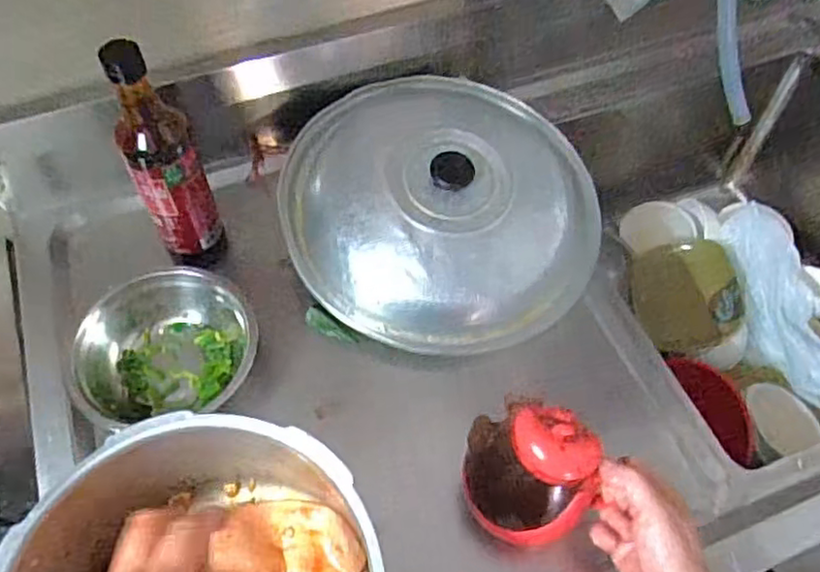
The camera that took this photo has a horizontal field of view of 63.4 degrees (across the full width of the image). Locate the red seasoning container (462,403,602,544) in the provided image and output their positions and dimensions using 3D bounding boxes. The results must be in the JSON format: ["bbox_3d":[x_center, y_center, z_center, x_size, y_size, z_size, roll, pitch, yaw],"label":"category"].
[{"bbox_3d":[0.090,0.141,0.511,0.104,0.124,0.075,29,19,22],"label":"red seasoning container"}]

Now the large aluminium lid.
[{"bbox_3d":[0.035,-0.098,0.701,0.334,0.090,0.324,3,57,1],"label":"large aluminium lid"}]

